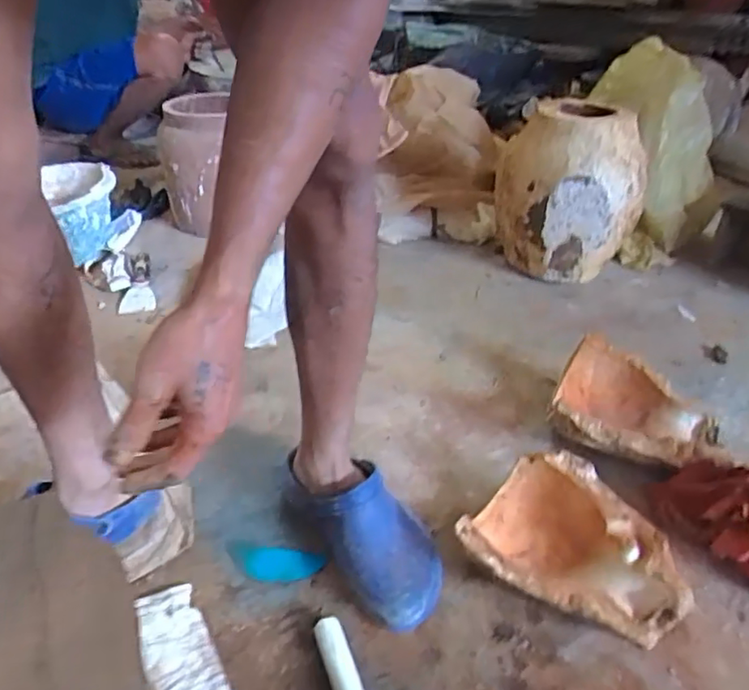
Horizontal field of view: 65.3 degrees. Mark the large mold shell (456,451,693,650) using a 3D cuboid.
[{"bbox_3d":[0.218,0.241,0.656,0.184,0.088,0.230,-30,45,-35],"label":"large mold shell"}]

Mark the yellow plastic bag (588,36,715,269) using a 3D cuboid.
[{"bbox_3d":[0.649,-0.430,1.305,0.273,0.517,0.158,0,-6,-1],"label":"yellow plastic bag"}]

